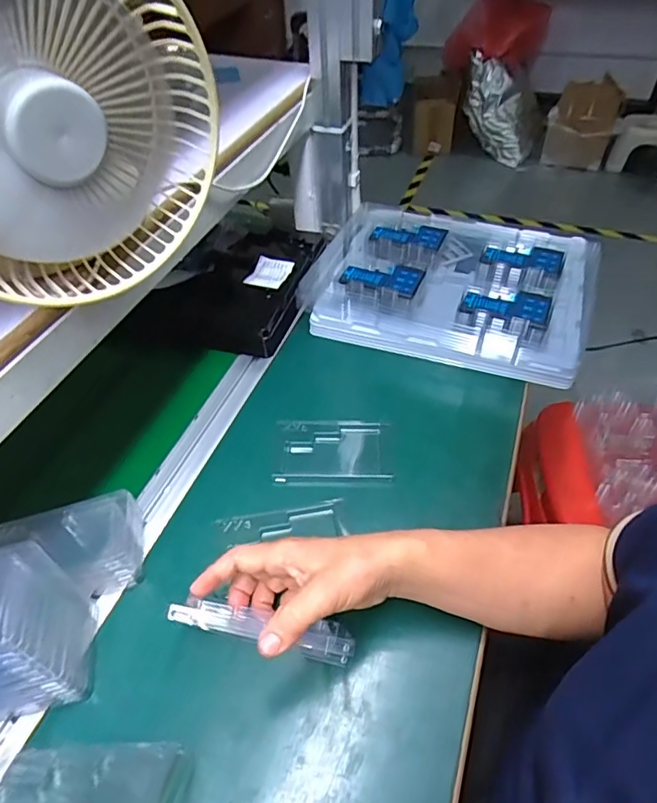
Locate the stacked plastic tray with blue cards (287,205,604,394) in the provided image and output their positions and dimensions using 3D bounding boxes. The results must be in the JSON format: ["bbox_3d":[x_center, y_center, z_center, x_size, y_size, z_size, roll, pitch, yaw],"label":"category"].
[{"bbox_3d":[0.145,-0.168,0.710,0.383,0.068,0.264,15,49,17],"label":"stacked plastic tray with blue cards"}]

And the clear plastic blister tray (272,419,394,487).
[{"bbox_3d":[0.004,0.053,0.550,0.113,0.015,0.081,0,47,4],"label":"clear plastic blister tray"}]

